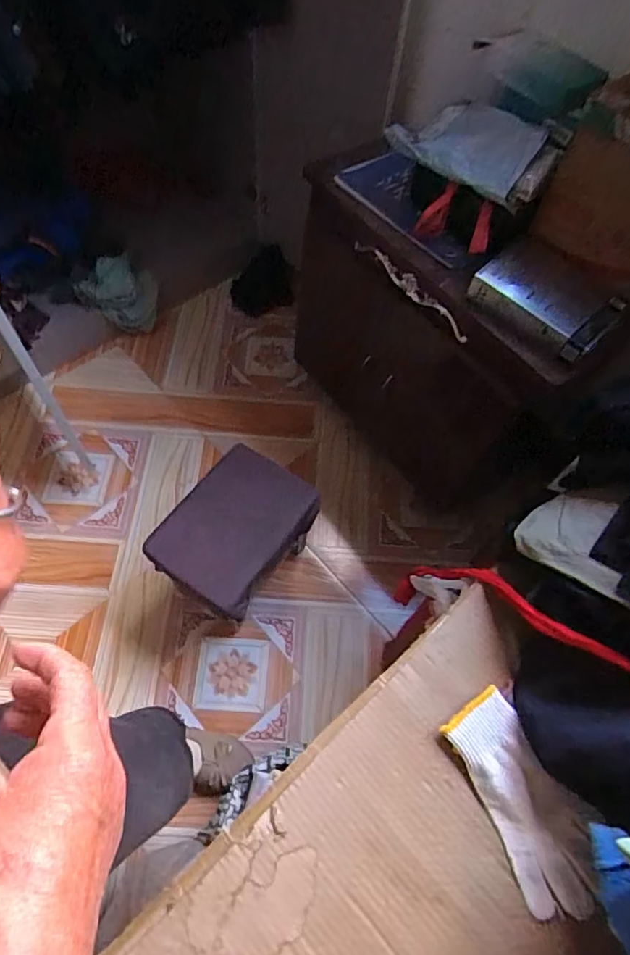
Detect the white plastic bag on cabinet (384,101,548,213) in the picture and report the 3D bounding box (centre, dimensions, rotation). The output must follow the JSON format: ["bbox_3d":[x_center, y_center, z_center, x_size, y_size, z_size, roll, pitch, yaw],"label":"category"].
[{"bbox_3d":[0.237,-0.505,0.826,0.239,0.073,0.123,41,66,17],"label":"white plastic bag on cabinet"}]

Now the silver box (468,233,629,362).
[{"bbox_3d":[0.337,-0.265,0.795,0.200,0.051,0.139,41,66,17],"label":"silver box"}]

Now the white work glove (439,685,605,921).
[{"bbox_3d":[0.224,0.339,0.575,0.094,0.032,0.205,-20,64,-14],"label":"white work glove"}]

